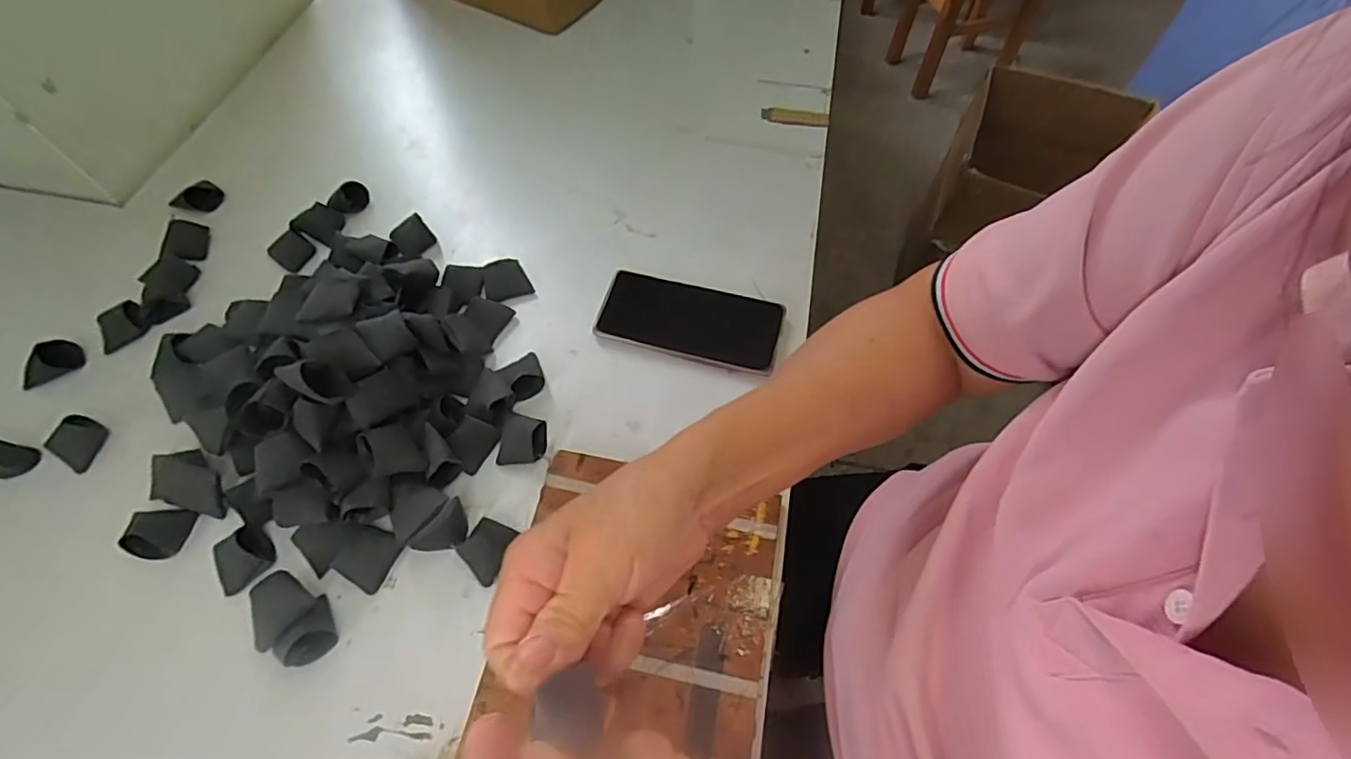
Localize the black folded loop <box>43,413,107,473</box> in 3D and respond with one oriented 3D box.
[{"bbox_3d":[-0.473,0.047,0.469,0.032,0.022,0.037,18,62,10],"label":"black folded loop"}]

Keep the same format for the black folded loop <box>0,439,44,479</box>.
[{"bbox_3d":[-0.522,0.058,0.459,0.032,0.032,0.026,14,61,8],"label":"black folded loop"}]

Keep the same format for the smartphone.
[{"bbox_3d":[0.012,-0.052,0.536,0.160,0.012,0.077,14,61,8],"label":"smartphone"}]

